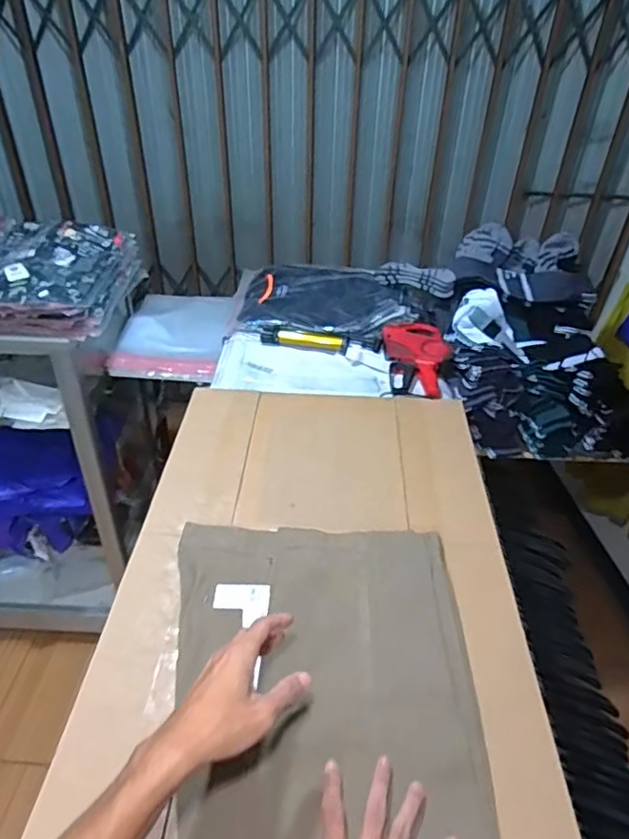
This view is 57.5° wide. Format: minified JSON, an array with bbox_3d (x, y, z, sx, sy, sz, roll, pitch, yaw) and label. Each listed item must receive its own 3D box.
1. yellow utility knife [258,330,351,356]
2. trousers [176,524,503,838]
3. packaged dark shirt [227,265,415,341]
[{"bbox_3d":[-0.020,-0.167,1.219,0.185,0.022,0.046,9,38,9],"label":"yellow utility knife"},{"bbox_3d":[0.009,0.300,0.601,0.324,0.026,0.470,0,38,-2],"label":"trousers"},{"bbox_3d":[0.009,-0.277,1.314,0.392,0.060,0.262,4,38,2],"label":"packaged dark shirt"}]

